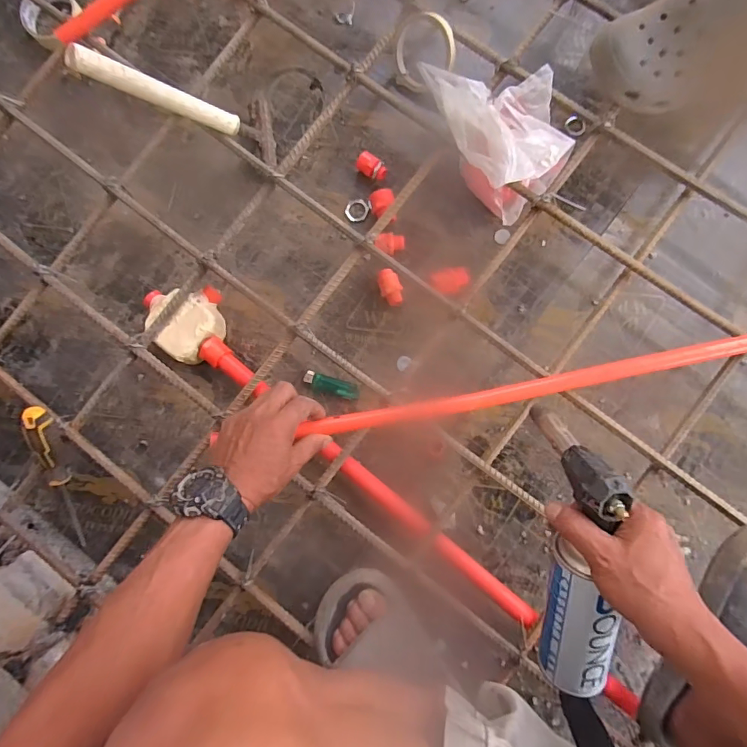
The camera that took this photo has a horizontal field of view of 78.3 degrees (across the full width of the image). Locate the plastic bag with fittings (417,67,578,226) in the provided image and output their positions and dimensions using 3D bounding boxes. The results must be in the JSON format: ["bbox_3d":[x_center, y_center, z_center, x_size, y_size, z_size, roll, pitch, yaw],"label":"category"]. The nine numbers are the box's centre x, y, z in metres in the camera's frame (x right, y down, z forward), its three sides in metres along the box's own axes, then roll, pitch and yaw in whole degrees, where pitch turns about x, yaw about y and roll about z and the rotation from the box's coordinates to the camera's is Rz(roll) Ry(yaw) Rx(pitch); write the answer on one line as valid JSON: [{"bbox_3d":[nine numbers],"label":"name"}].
[{"bbox_3d":[0.170,-0.324,0.598,0.144,0.129,0.220,-26,86,1],"label":"plastic bag with fittings"}]

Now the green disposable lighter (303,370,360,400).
[{"bbox_3d":[-0.059,0.016,0.644,0.080,0.008,0.023,17,88,4],"label":"green disposable lighter"}]

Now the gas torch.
[{"bbox_3d":[0.191,0.177,0.438,0.054,0.122,0.265,-2,98,2],"label":"gas torch"}]

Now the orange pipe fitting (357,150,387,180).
[{"bbox_3d":[-0.003,-0.291,0.656,0.044,0.033,0.026,36,89,5],"label":"orange pipe fitting"}]

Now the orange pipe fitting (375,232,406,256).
[{"bbox_3d":[0.024,-0.180,0.642,0.043,0.033,0.027,11,87,4],"label":"orange pipe fitting"}]

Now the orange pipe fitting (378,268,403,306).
[{"bbox_3d":[0.025,-0.118,0.639,0.030,0.035,0.047,-15,86,2],"label":"orange pipe fitting"}]

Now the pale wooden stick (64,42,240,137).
[{"bbox_3d":[-0.248,-0.328,0.543,0.018,0.193,0.026,-12,83,41],"label":"pale wooden stick"}]

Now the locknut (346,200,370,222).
[{"bbox_3d":[-0.023,-0.235,0.661,0.033,0.004,0.033,0,87,3],"label":"locknut"}]

